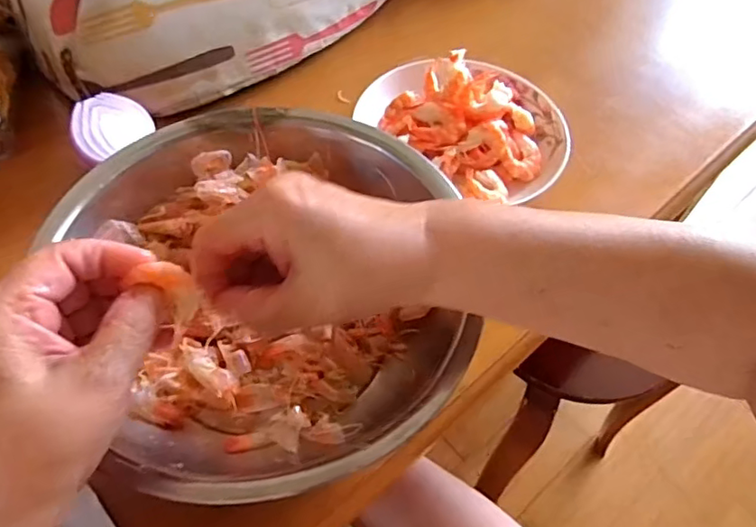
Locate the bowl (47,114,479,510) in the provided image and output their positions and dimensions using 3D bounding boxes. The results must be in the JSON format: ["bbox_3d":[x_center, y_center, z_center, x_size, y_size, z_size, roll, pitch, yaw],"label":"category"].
[{"bbox_3d":[-0.064,0.011,0.375,0.229,0.076,0.243,1,57,-2],"label":"bowl"}]

